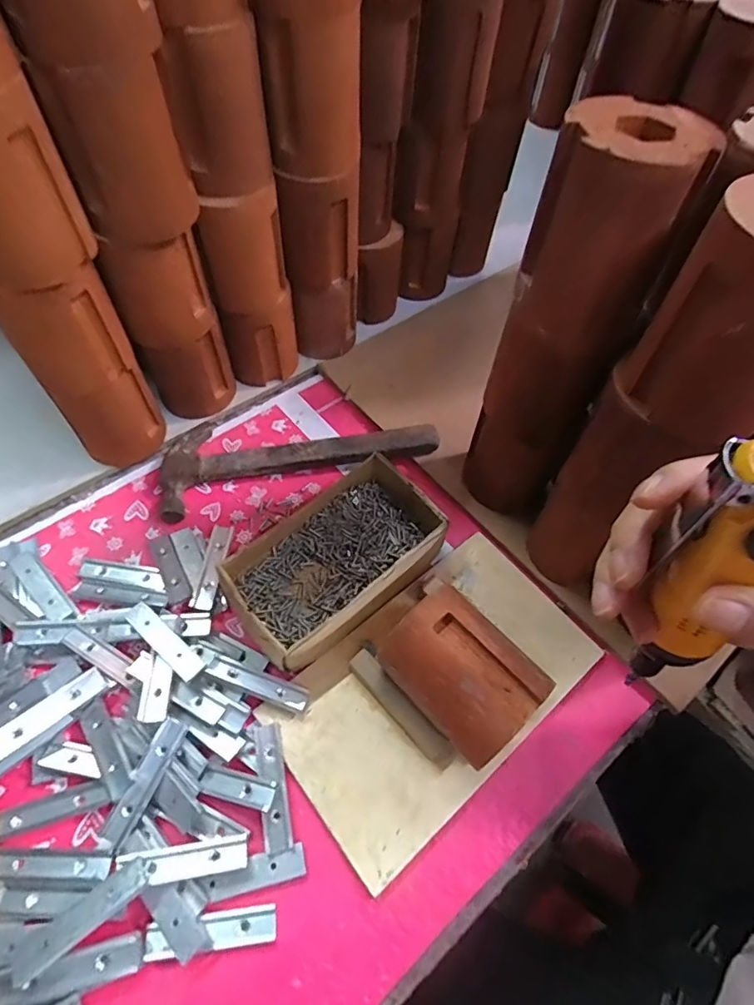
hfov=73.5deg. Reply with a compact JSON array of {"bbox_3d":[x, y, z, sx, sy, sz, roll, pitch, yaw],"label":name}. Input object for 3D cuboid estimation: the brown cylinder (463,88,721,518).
[{"bbox_3d":[0.122,-0.098,0.369,0.072,0.300,0.074,14,59,6],"label":"brown cylinder"}]

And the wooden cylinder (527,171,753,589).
[{"bbox_3d":[0.176,-0.043,0.319,0.079,0.277,0.078,37,64,18],"label":"wooden cylinder"}]

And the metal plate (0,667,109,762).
[{"bbox_3d":[-0.236,0.151,0.362,0.018,0.006,0.080,39,48,19],"label":"metal plate"}]

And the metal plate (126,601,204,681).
[{"bbox_3d":[-0.159,0.103,0.378,0.074,0.004,0.018,35,60,20],"label":"metal plate"}]

